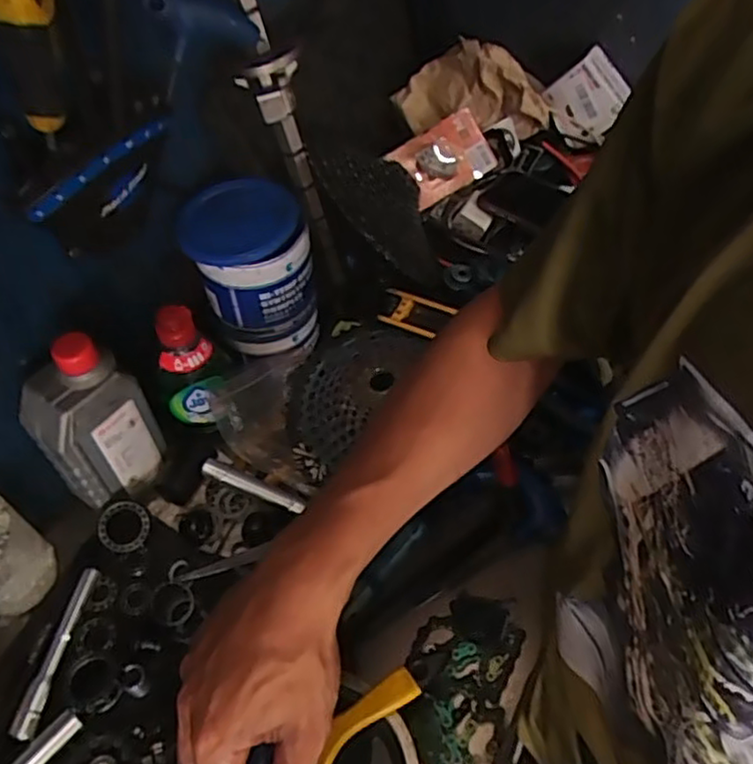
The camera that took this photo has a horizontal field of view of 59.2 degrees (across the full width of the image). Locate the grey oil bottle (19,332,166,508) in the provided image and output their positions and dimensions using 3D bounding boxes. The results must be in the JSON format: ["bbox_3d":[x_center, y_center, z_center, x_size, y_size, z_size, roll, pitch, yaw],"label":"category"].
[{"bbox_3d":[-0.230,0.041,0.545,0.047,0.176,0.081,31,60,25],"label":"grey oil bottle"}]

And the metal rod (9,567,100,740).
[{"bbox_3d":[-0.243,0.204,0.509,0.018,0.015,0.124,5,52,8],"label":"metal rod"}]

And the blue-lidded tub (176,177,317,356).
[{"bbox_3d":[-0.110,-0.096,0.608,0.100,0.142,0.095,-2,52,2],"label":"blue-lidded tub"}]

